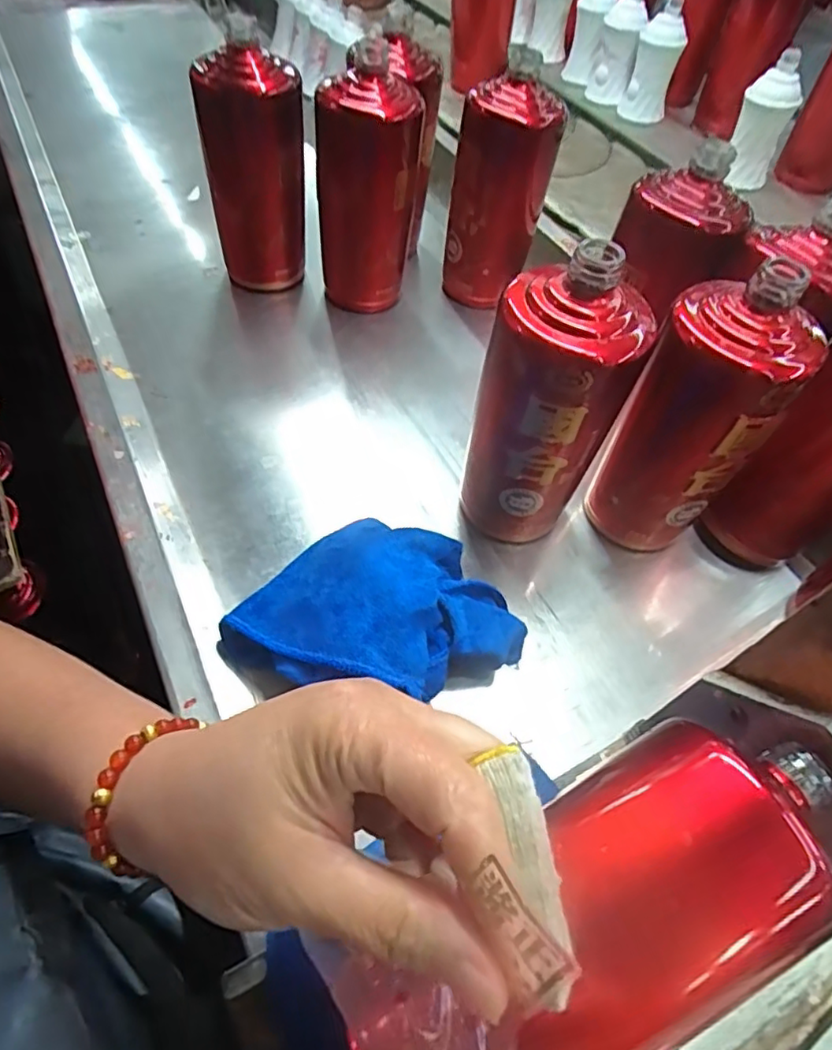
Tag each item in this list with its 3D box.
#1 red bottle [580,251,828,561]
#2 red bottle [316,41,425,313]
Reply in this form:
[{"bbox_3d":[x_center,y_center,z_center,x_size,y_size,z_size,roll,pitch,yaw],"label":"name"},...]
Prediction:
[{"bbox_3d":[0.169,-0.058,0.372,0.080,0.190,0.063,28,58,15],"label":"red bottle"},{"bbox_3d":[-0.044,-0.294,0.536,0.092,0.204,0.082,-3,56,-5],"label":"red bottle"}]

